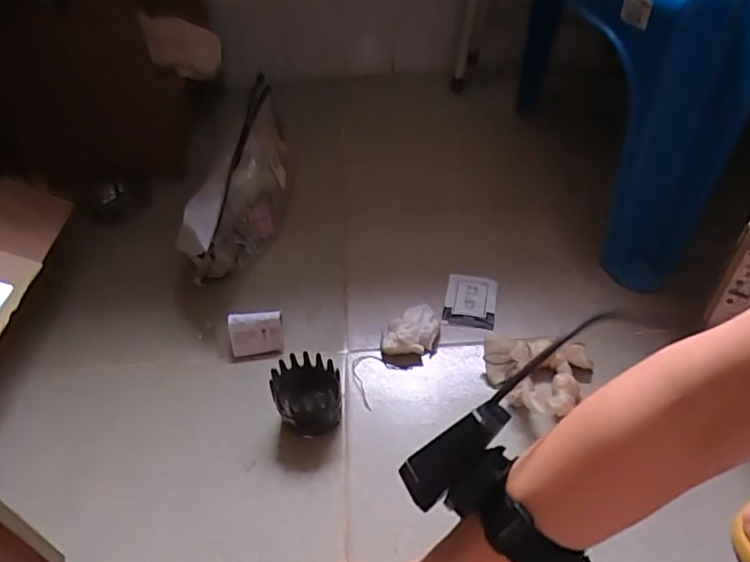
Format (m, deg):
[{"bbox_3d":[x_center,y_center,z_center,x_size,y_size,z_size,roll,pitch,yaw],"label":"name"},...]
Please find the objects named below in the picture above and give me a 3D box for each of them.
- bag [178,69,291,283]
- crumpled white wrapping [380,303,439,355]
[{"bbox_3d":[-0.162,-0.129,0.743,0.069,0.129,0.278,10,62,13],"label":"bag"},{"bbox_3d":[0.041,0.057,0.637,0.071,0.023,0.047,-31,53,-23],"label":"crumpled white wrapping"}]

